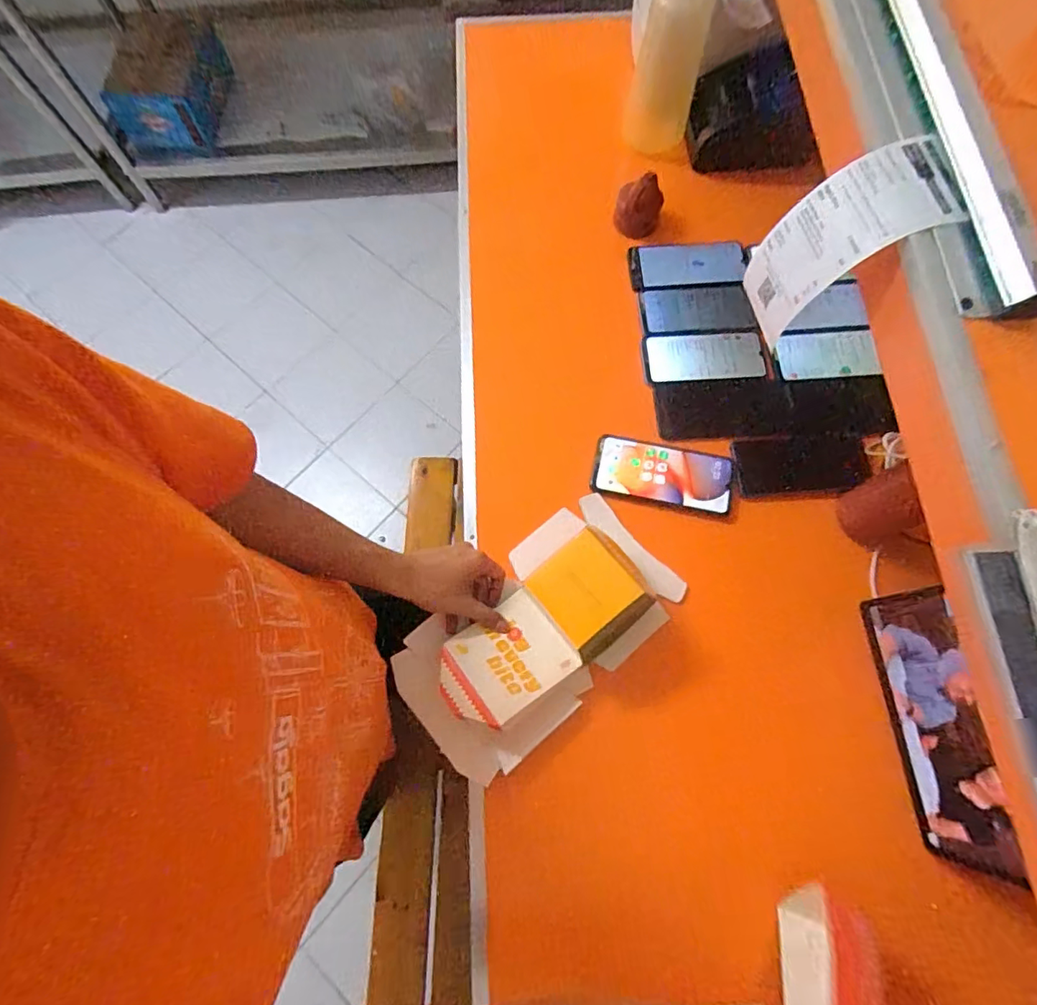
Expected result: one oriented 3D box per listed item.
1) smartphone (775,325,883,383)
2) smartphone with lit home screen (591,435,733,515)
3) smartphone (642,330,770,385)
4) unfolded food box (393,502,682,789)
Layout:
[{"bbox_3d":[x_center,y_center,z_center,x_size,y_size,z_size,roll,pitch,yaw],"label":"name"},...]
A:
[{"bbox_3d":[0.414,-0.197,0.724,0.141,0.009,0.068,-7,83,-5],"label":"smartphone"},{"bbox_3d":[0.179,-0.036,0.679,0.167,0.014,0.080,10,72,4],"label":"smartphone with lit home screen"},{"bbox_3d":[0.247,-0.197,0.724,0.156,0.016,0.071,-2,74,5],"label":"smartphone"},{"bbox_3d":[0.022,0.133,0.578,0.310,0.109,0.173,-39,76,-11],"label":"unfolded food box"}]

